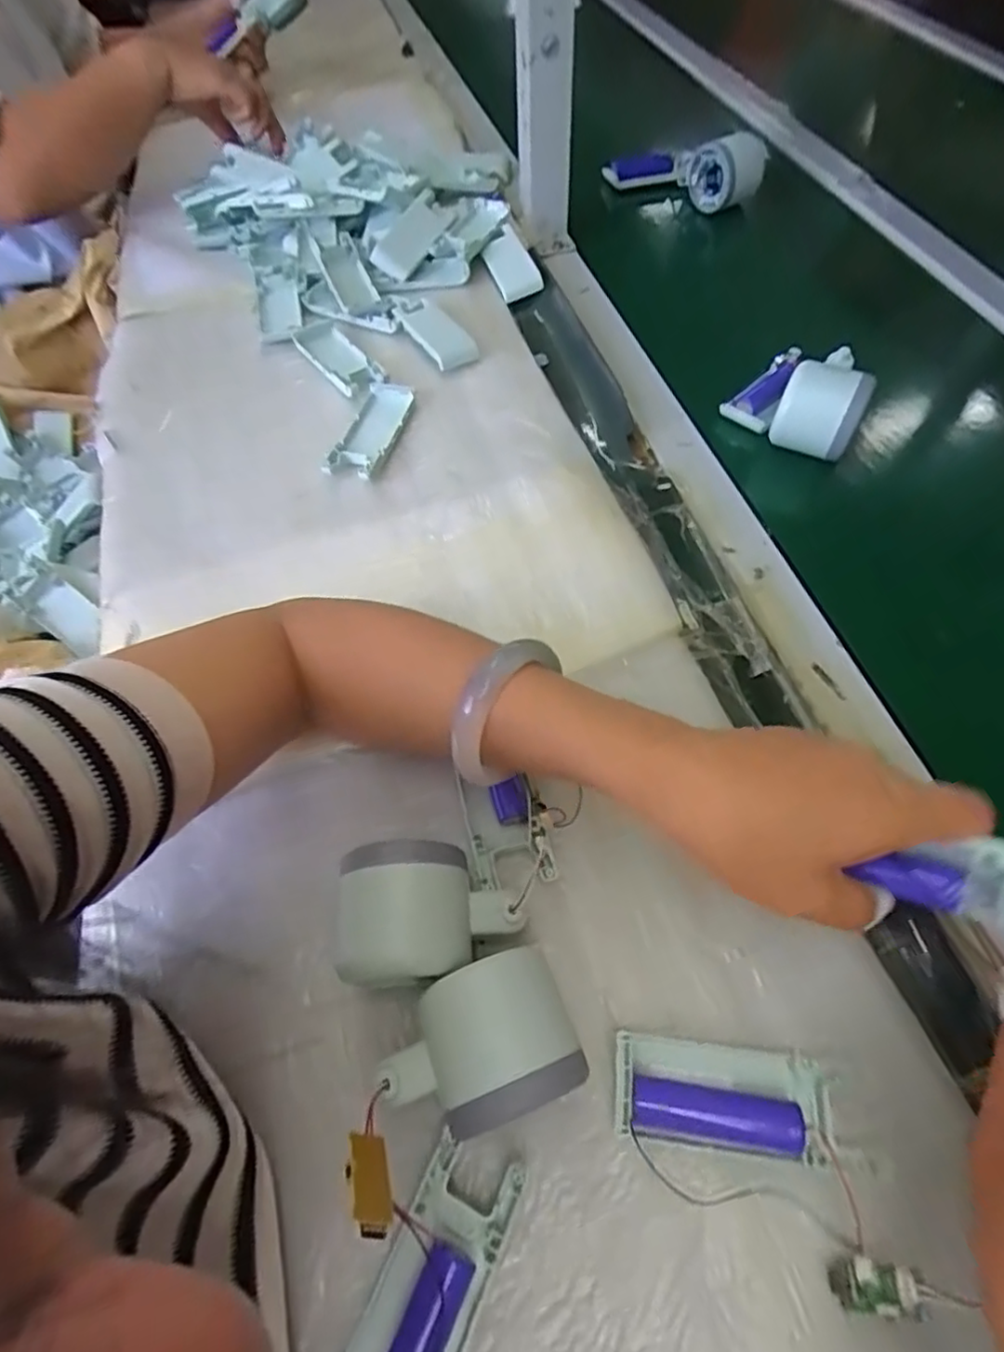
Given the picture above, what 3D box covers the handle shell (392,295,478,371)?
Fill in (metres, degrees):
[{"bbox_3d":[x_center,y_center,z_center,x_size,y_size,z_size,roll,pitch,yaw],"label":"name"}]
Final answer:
[{"bbox_3d":[-0.061,-0.301,0.545,0.034,0.018,0.106,-30,62,-14],"label":"handle shell"}]

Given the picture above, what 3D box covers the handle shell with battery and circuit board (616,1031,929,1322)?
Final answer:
[{"bbox_3d":[0.097,0.190,0.246,0.099,0.025,0.076,4,60,5],"label":"handle shell with battery and circuit board"}]

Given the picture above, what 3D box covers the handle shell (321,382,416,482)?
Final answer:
[{"bbox_3d":[-0.101,-0.193,0.488,0.039,0.013,0.105,12,61,10],"label":"handle shell"}]

